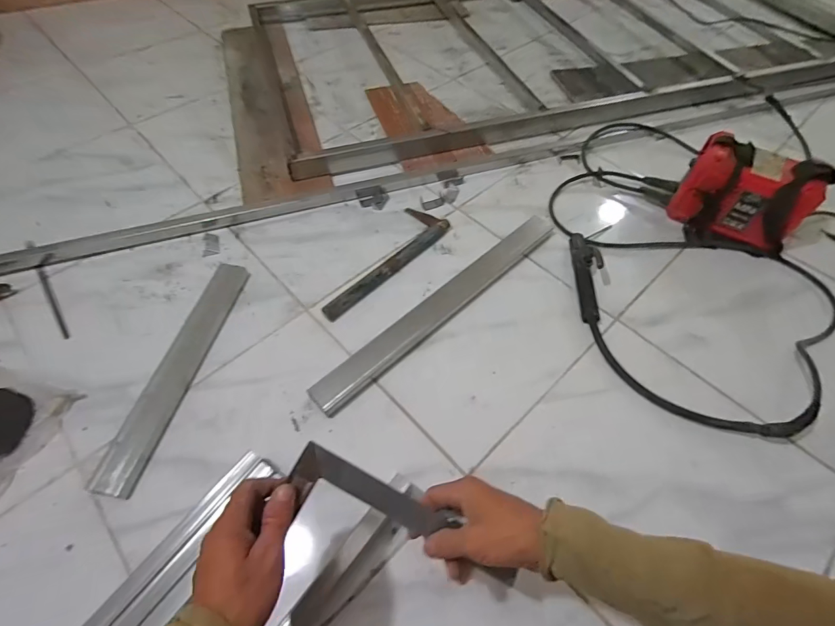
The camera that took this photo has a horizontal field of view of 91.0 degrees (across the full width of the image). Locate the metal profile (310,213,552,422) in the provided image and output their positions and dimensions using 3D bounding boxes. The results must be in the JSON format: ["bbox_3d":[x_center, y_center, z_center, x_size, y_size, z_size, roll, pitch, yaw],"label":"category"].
[{"bbox_3d":[0.057,-0.025,0.754,0.580,0.011,0.062,-37,63,-24],"label":"metal profile"}]

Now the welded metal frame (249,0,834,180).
[{"bbox_3d":[0.507,-1.039,1.437,2.008,0.063,1.256,-14,57,-9],"label":"welded metal frame"}]

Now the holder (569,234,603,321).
[{"bbox_3d":[0.315,-0.078,0.763,0.038,0.060,0.209,7,55,4],"label":"holder"}]

